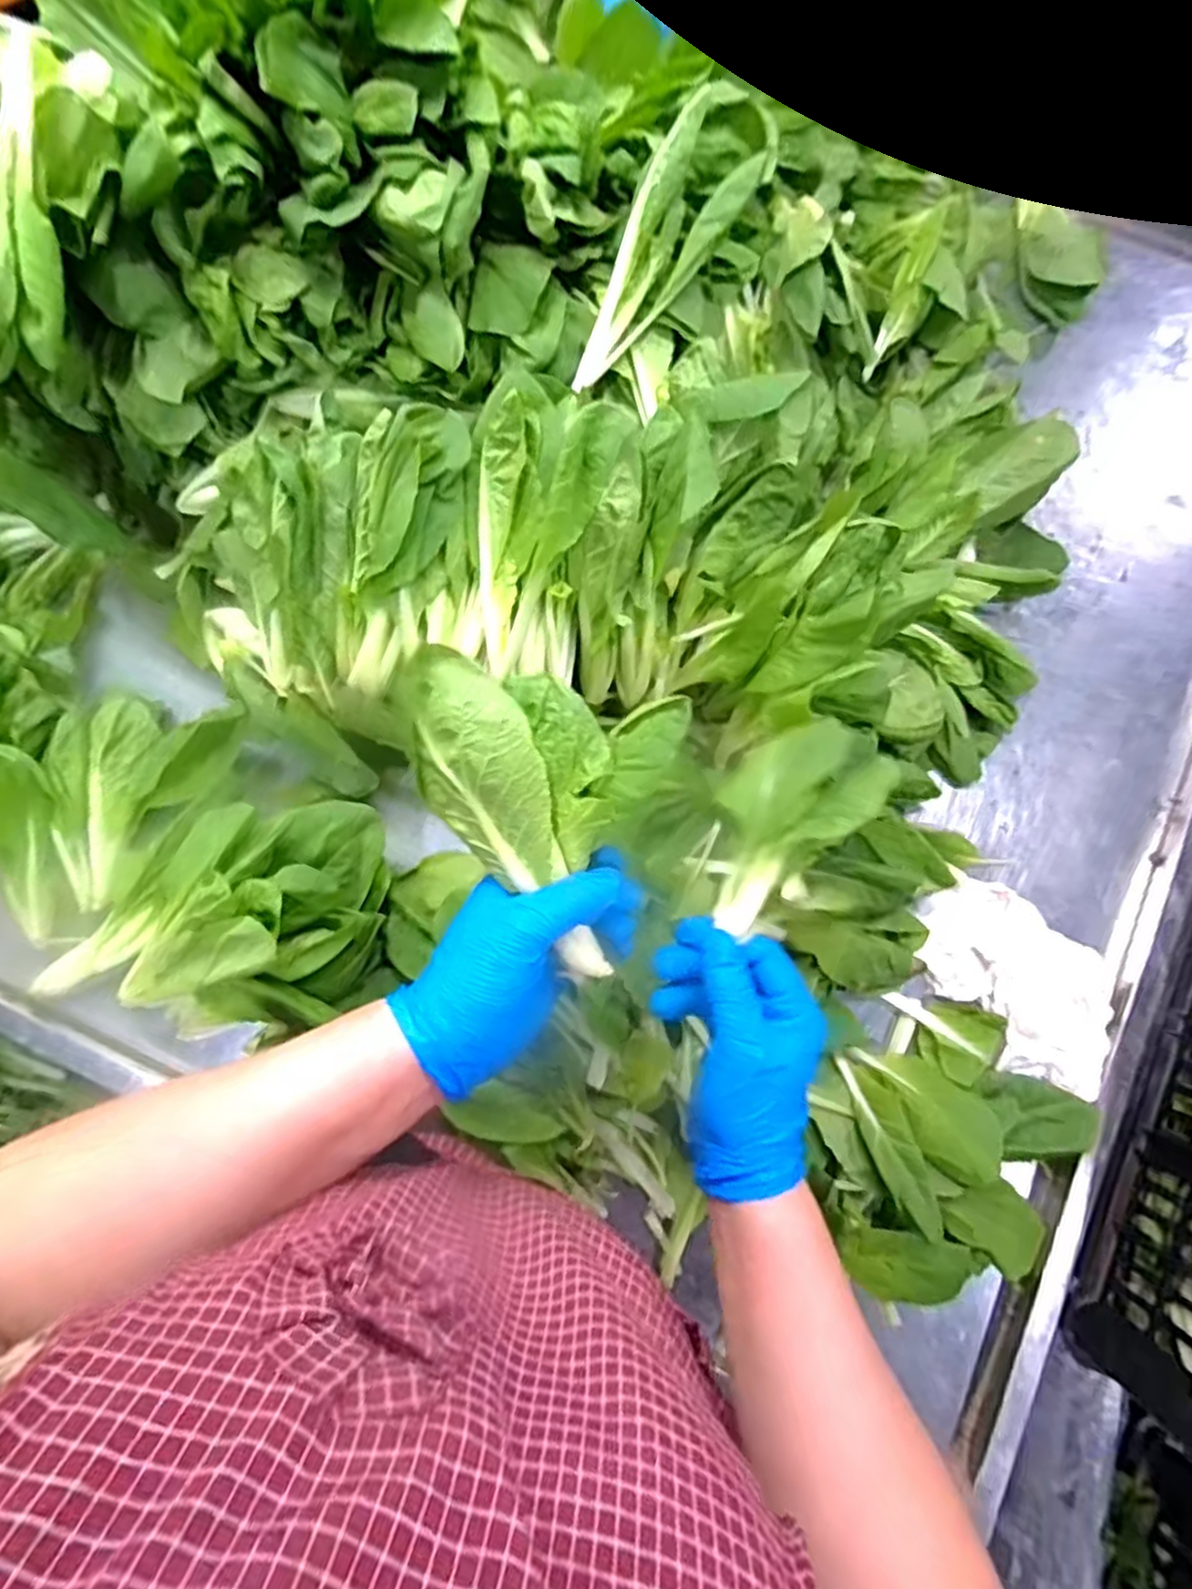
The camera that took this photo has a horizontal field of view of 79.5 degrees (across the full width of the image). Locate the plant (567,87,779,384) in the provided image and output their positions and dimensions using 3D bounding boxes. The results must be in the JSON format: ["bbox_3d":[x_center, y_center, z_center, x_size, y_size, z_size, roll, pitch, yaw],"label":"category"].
[{"bbox_3d":[0.034,-0.319,0.426,0.049,0.038,0.164,40,108,7],"label":"plant"}]

